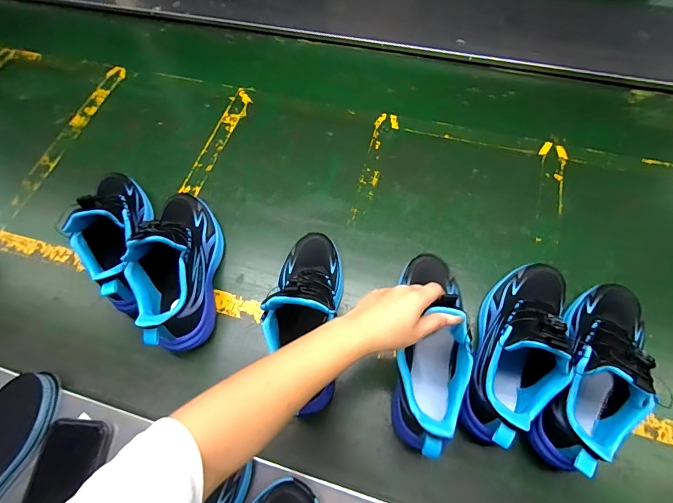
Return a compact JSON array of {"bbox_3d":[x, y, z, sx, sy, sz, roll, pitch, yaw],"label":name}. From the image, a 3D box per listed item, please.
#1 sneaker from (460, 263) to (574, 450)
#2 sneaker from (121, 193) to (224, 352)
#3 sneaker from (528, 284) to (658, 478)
[{"bbox_3d":[0.227,0.110,0.464,0.093,0.137,0.245,19,68,13],"label":"sneaker"},{"bbox_3d":[-0.226,0.009,0.538,0.089,0.137,0.242,-3,65,3],"label":"sneaker"},{"bbox_3d":[0.311,0.138,0.454,0.085,0.137,0.247,29,70,17],"label":"sneaker"}]

